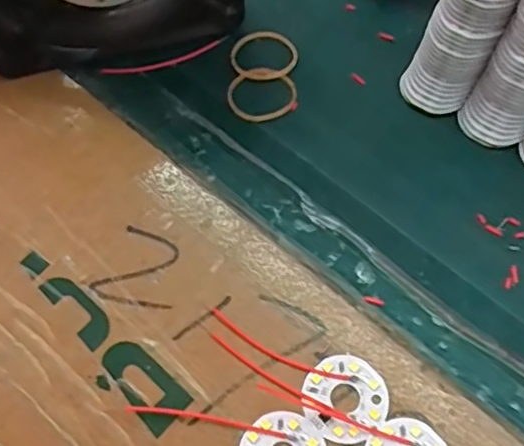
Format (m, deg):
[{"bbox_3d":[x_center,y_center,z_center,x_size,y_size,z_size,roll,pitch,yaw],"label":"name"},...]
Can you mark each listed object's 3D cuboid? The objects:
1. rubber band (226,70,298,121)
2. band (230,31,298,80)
[{"bbox_3d":[0.000,-0.061,0.297,0.032,0.004,0.029,-5,63,-2],"label":"rubber band"},{"bbox_3d":[0.001,-0.082,0.306,0.031,0.004,0.030,0,63,0],"label":"band"}]

